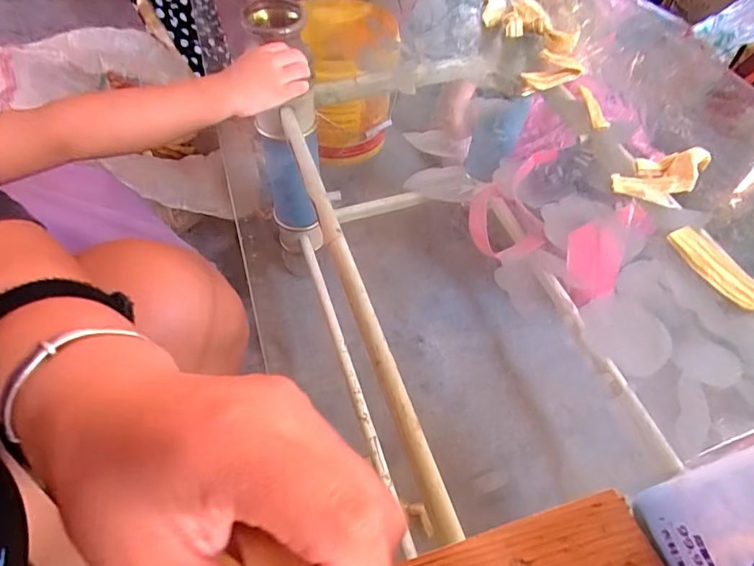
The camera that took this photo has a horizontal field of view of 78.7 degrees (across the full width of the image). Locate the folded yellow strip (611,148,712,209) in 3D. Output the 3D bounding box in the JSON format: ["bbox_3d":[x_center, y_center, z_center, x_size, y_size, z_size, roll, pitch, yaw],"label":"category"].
[{"bbox_3d":[0.218,-0.085,0.354,0.051,0.018,0.063,31,60,23],"label":"folded yellow strip"}]

